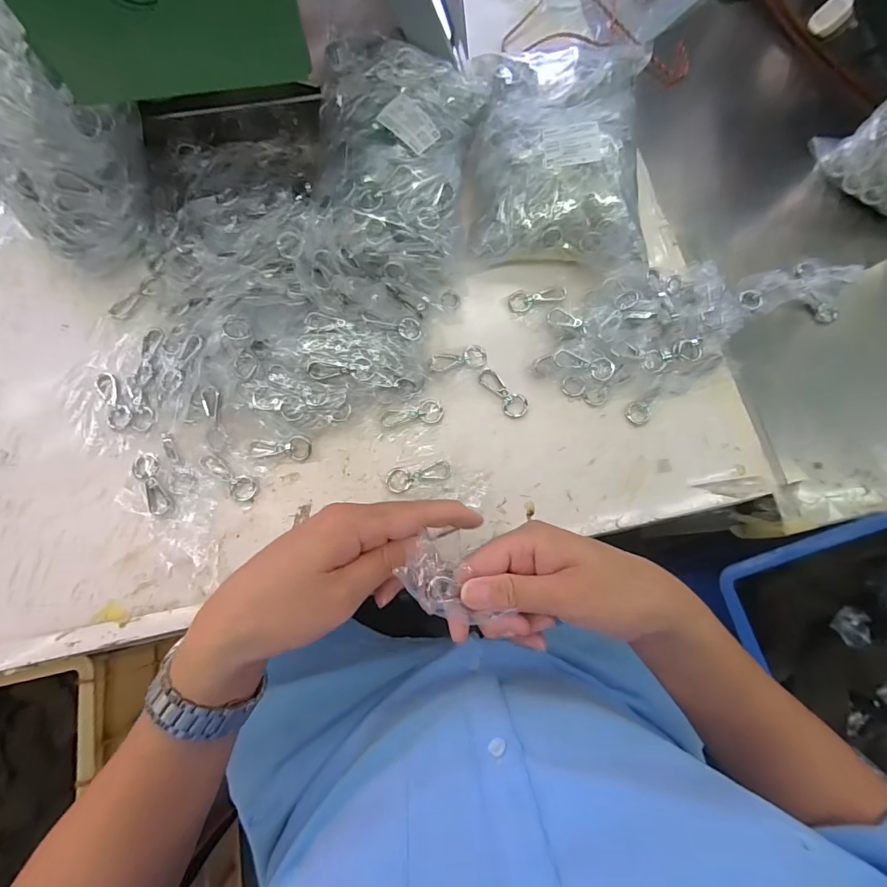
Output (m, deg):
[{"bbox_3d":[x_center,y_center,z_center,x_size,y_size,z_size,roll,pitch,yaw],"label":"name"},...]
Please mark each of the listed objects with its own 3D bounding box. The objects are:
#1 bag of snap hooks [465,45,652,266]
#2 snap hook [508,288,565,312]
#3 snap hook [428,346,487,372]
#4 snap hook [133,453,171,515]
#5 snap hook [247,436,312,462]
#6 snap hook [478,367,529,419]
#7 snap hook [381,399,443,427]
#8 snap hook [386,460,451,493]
[{"bbox_3d":[0.113,-0.290,0.434,0.165,0.067,0.226,1,75,-3],"label":"bag of snap hooks"},{"bbox_3d":[0.095,-0.149,0.442,0.057,0.008,0.022,-15,77,-7],"label":"snap hook"},{"bbox_3d":[0.015,-0.081,0.418,0.056,0.005,0.025,-16,77,-7],"label":"snap hook"},{"bbox_3d":[-0.251,0.034,0.377,0.021,0.007,0.057,-23,78,-9],"label":"snap hook"},{"bbox_3d":[-0.146,0.005,0.391,0.054,0.007,0.021,-2,76,-4],"label":"snap hook"},{"bbox_3d":[0.056,-0.048,0.420,0.058,0.006,0.024,43,77,7],"label":"snap hook"},{"bbox_3d":[-0.029,-0.026,0.406,0.058,0.004,0.022,-12,77,-7],"label":"snap hook"},{"bbox_3d":[-0.022,0.030,0.390,0.058,0.004,0.022,-8,76,-6],"label":"snap hook"}]

